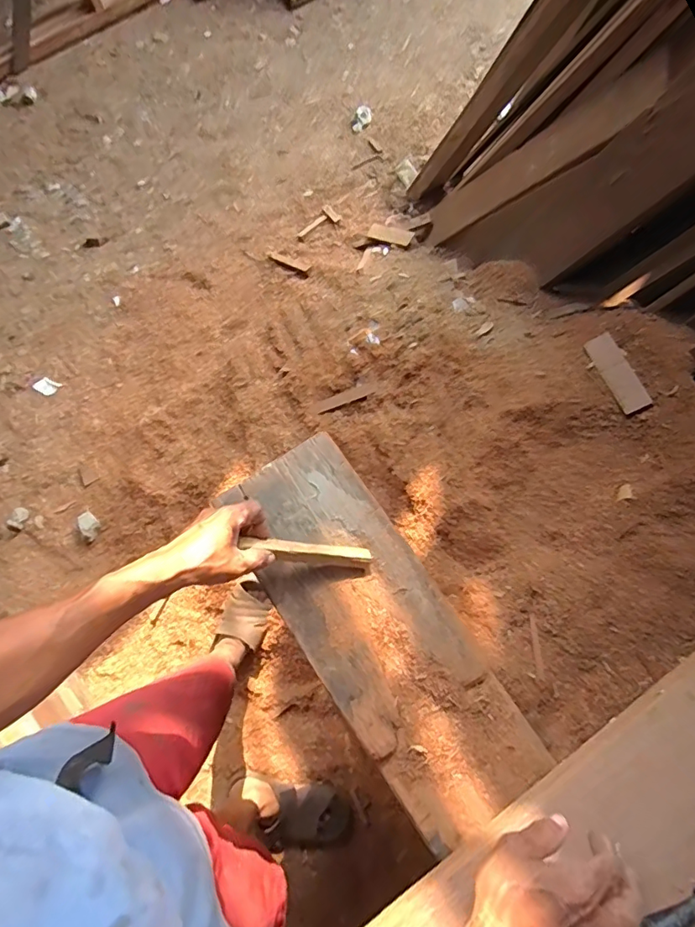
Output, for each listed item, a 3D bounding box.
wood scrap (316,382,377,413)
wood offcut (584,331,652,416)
[{"bbox_3d":[-0.005,-0.155,1.185,0.162,0.004,0.028,-18,73,23],"label":"wood scrap"},{"bbox_3d":[0.486,-0.165,0.904,0.051,0.010,0.159,-22,65,12],"label":"wood offcut"}]

